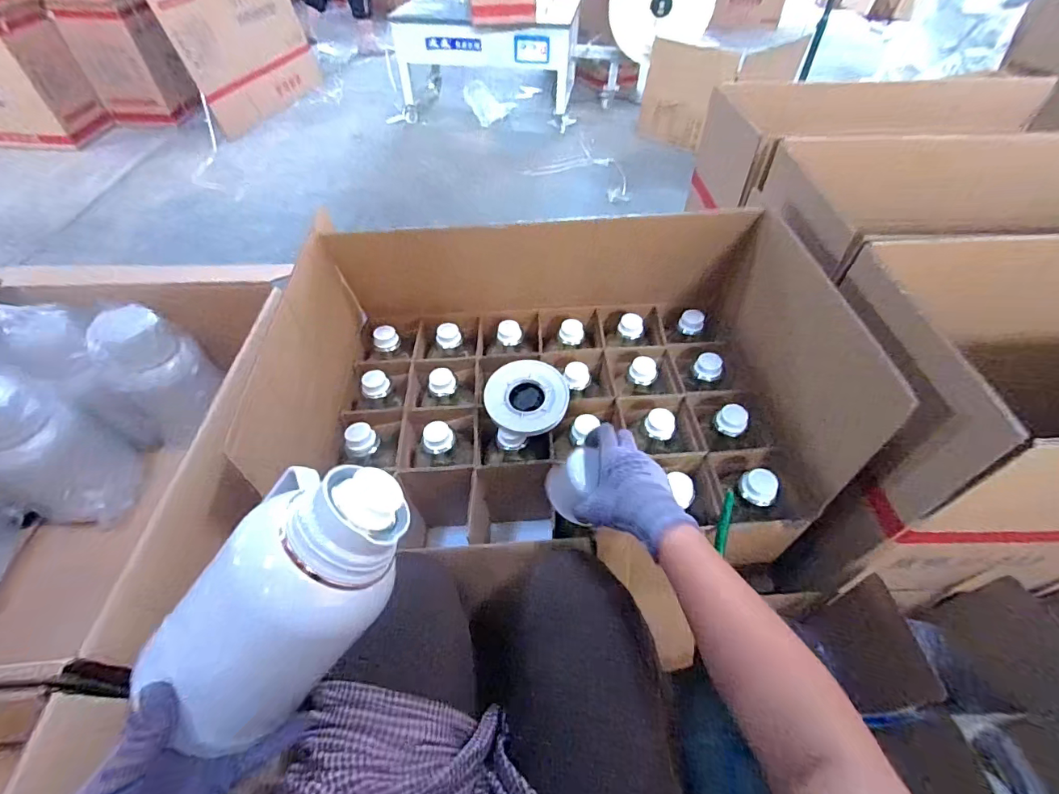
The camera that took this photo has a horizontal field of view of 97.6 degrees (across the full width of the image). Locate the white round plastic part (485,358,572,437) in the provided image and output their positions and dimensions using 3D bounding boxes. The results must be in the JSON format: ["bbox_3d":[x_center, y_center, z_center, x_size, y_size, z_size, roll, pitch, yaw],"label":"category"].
[{"bbox_3d":[-0.005,0.000,0.714,0.120,0.020,0.120,-1,64,2],"label":"white round plastic part"}]

